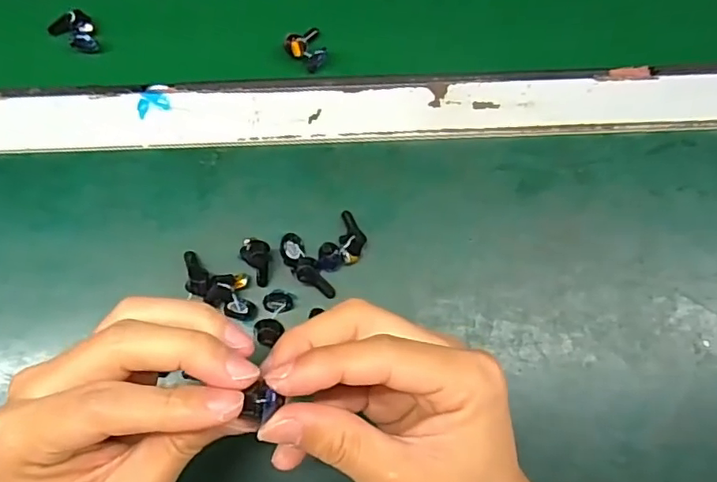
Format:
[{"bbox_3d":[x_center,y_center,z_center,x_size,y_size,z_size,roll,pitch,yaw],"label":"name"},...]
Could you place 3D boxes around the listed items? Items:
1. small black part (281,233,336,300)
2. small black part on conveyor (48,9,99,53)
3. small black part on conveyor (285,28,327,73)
[{"bbox_3d":[-0.033,0.016,0.346,0.016,0.010,0.045,-32,76,-9],"label":"small black part"},{"bbox_3d":[-0.194,-0.144,0.389,0.026,0.011,0.034,-40,77,-11],"label":"small black part on conveyor"},{"bbox_3d":[-0.036,-0.133,0.386,0.026,0.018,0.030,-11,74,-3],"label":"small black part on conveyor"}]

